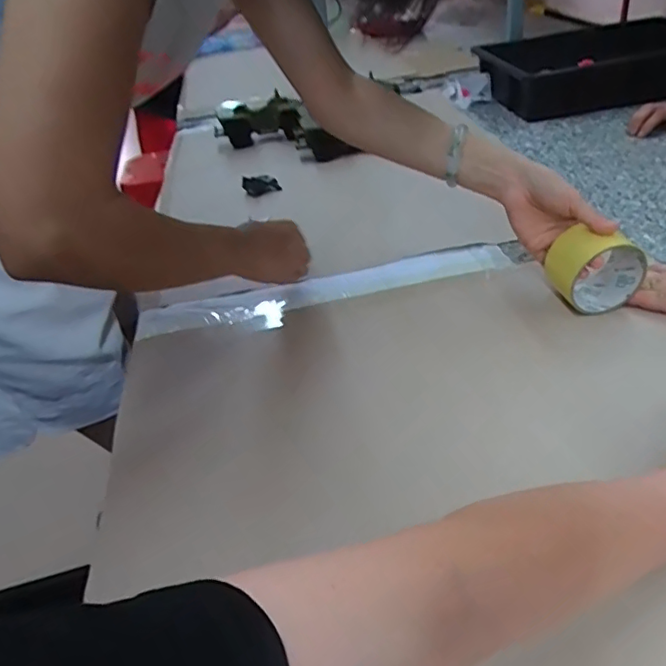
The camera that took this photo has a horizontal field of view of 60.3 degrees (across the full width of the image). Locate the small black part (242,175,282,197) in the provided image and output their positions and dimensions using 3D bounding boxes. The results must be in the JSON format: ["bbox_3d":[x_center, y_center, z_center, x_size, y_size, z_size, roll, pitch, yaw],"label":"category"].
[{"bbox_3d":[-0.122,-0.253,0.982,0.066,0.030,0.022,-8,35,-22],"label":"small black part"}]

